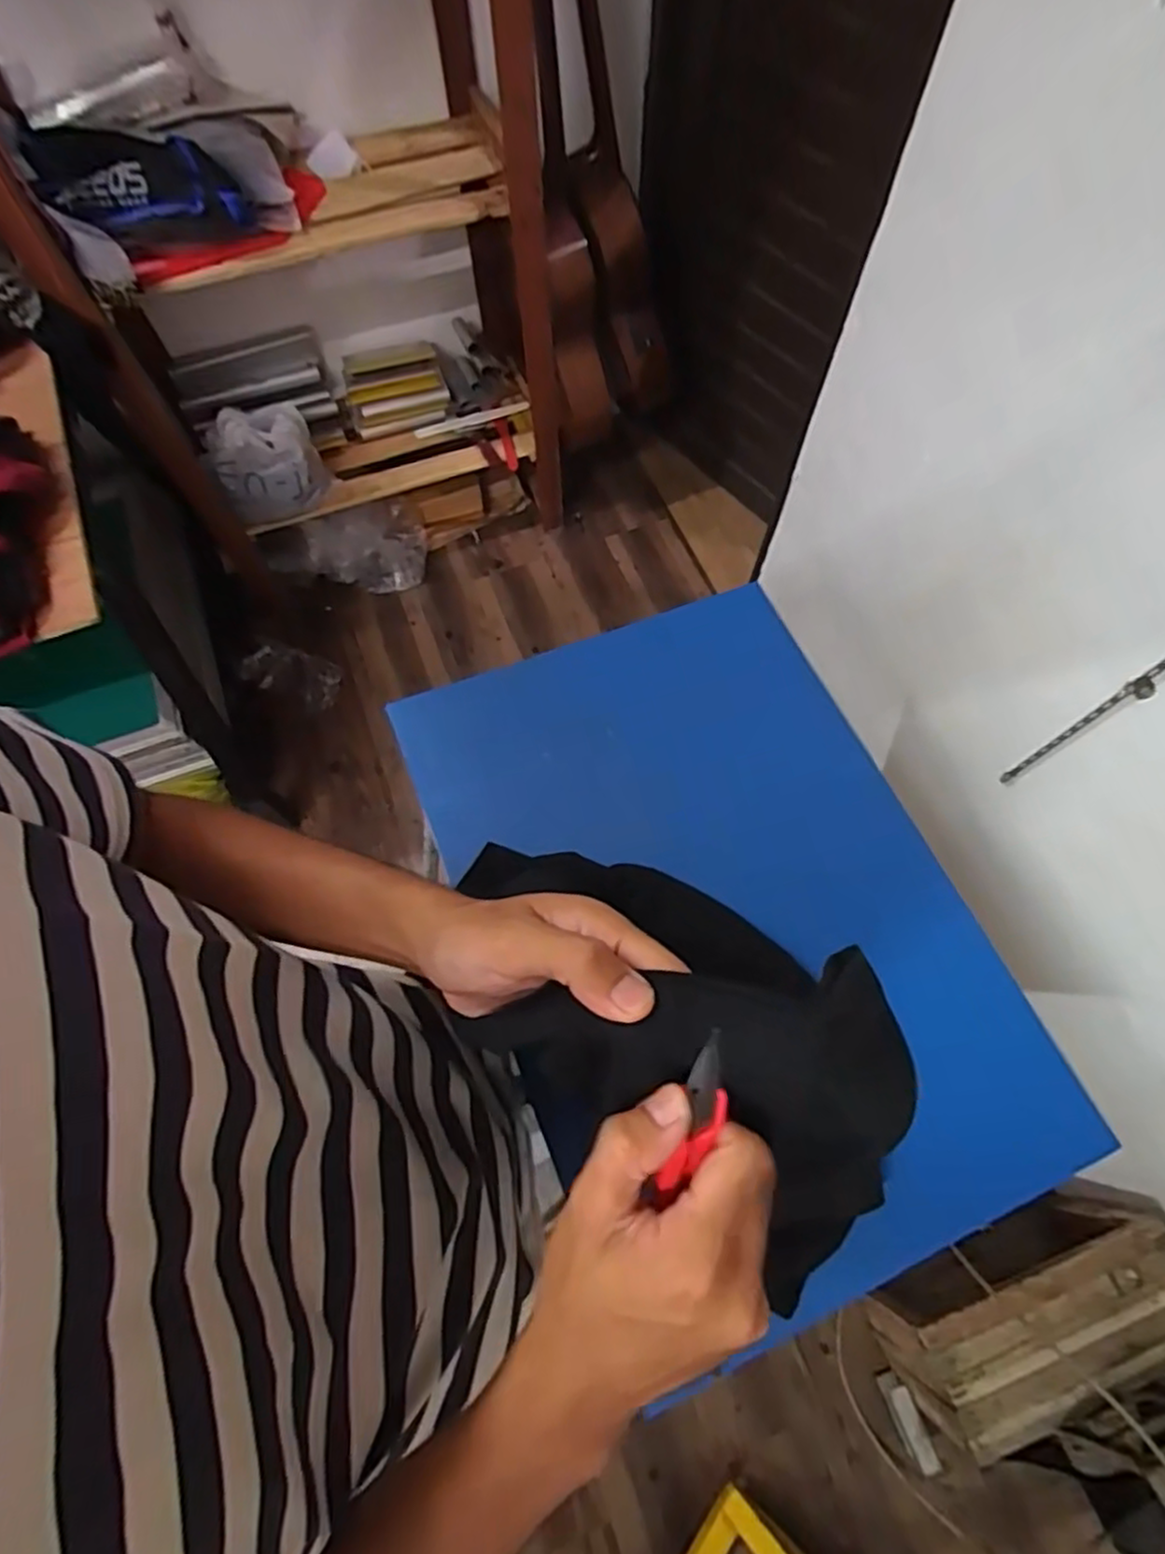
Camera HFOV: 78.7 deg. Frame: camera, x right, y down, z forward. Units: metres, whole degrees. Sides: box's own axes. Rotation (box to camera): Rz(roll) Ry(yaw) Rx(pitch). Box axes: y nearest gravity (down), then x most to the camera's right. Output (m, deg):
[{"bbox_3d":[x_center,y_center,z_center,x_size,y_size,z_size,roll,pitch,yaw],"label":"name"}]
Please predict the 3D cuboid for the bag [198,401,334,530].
[{"bbox_3d":[-0.663,-0.656,1.485,0.217,0.180,0.128,-25,69,-11],"label":"bag"}]

